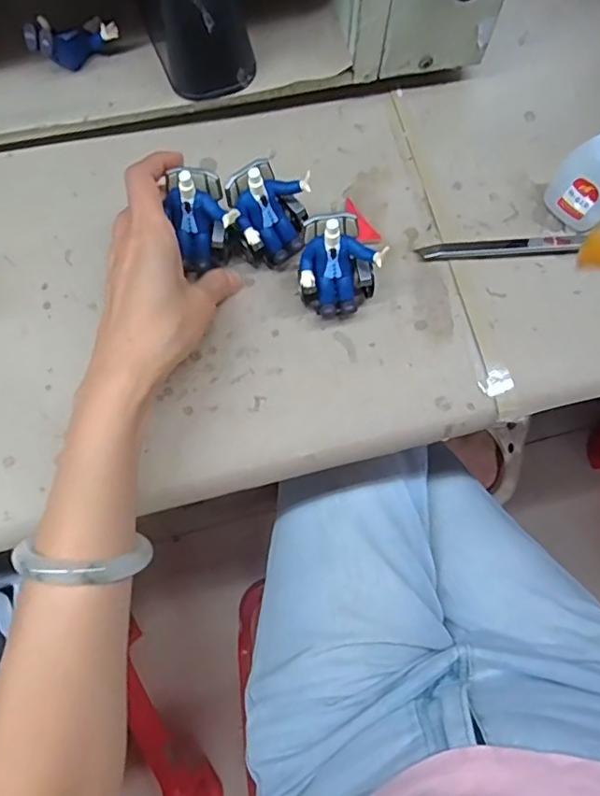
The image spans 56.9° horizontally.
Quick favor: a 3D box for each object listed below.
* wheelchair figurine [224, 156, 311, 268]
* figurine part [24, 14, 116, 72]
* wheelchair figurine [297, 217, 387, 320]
[{"bbox_3d":[-0.017,-0.119,0.358,0.049,0.066,0.046,-21,77,-6],"label":"wheelchair figurine"},{"bbox_3d":[-0.158,-0.251,0.383,0.058,0.036,0.025,-30,78,-8],"label":"figurine part"},{"bbox_3d":[0.024,-0.080,0.346,0.048,0.063,0.046,-8,76,-3],"label":"wheelchair figurine"}]

